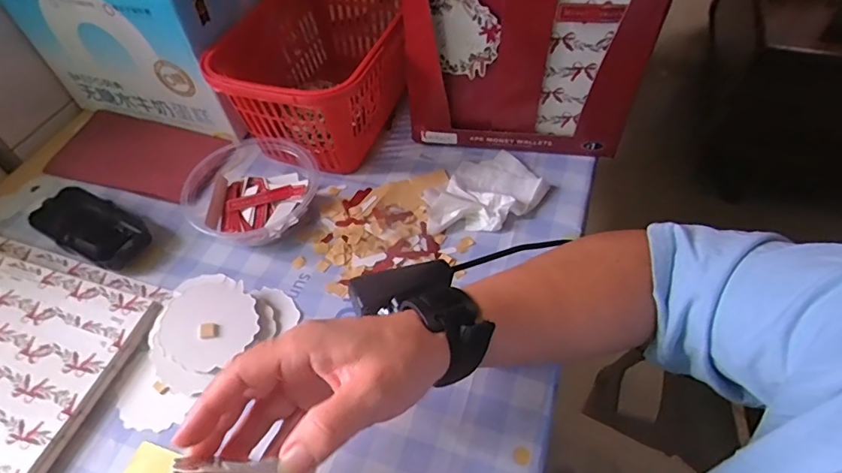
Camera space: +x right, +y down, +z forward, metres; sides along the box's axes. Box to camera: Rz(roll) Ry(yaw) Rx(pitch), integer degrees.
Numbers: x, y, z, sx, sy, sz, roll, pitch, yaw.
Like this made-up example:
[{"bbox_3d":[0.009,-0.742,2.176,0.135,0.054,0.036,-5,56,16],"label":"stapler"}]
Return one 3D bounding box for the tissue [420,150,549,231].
[{"bbox_3d":[0.058,-0.038,0.447,0.082,0.019,0.113,31,60,24],"label":"tissue"}]

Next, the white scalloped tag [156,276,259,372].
[{"bbox_3d":[-0.161,0.066,0.375,0.065,0.005,0.067,41,63,10],"label":"white scalloped tag"}]

